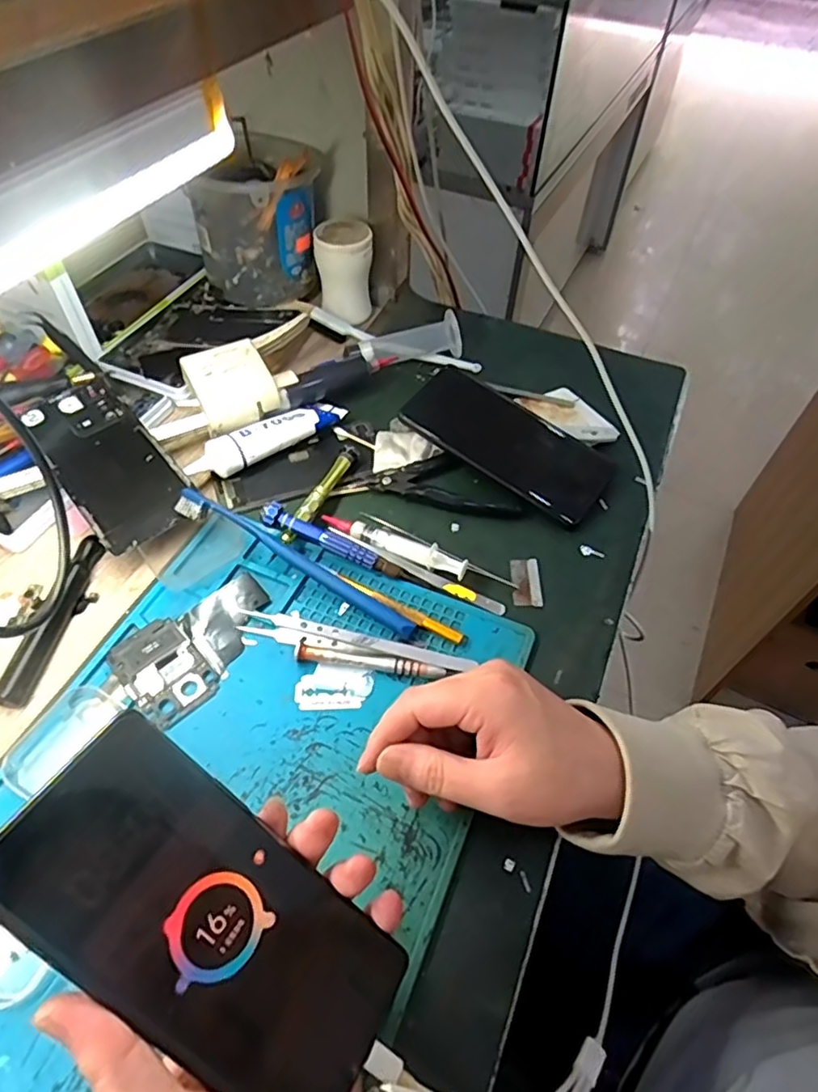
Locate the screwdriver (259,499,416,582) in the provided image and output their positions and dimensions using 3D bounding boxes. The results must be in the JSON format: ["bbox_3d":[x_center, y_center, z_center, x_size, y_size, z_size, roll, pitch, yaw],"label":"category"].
[{"bbox_3d":[-0.050,-0.001,0.419,0.111,0.013,0.013,26,54,-3],"label":"screwdriver"}]

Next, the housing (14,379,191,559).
[{"bbox_3d":[-0.224,-0.066,0.451,0.071,0.006,0.158,-33,67,-24],"label":"housing"}]

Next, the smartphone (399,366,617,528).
[{"bbox_3d":[0.083,-0.087,0.488,0.162,0.014,0.080,36,68,10],"label":"smartphone"}]

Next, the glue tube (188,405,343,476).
[{"bbox_3d":[-0.113,-0.088,0.490,0.131,0.027,0.034,-36,62,-26],"label":"glue tube"}]

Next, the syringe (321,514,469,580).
[{"bbox_3d":[-0.010,-0.004,0.437,0.112,0.017,0.022,23,55,15],"label":"syringe"}]

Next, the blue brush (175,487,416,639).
[{"bbox_3d":[-0.077,0.010,0.409,0.182,0.033,0.017,24,55,15],"label":"blue brush"}]

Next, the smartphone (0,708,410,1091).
[{"bbox_3d":[-0.072,0.143,0.228,0.162,0.004,0.072,47,51,-11],"label":"smartphone"}]

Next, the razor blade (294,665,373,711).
[{"bbox_3d":[-0.046,0.087,0.373,0.047,0.004,0.028,0,53,-2],"label":"razor blade"}]

